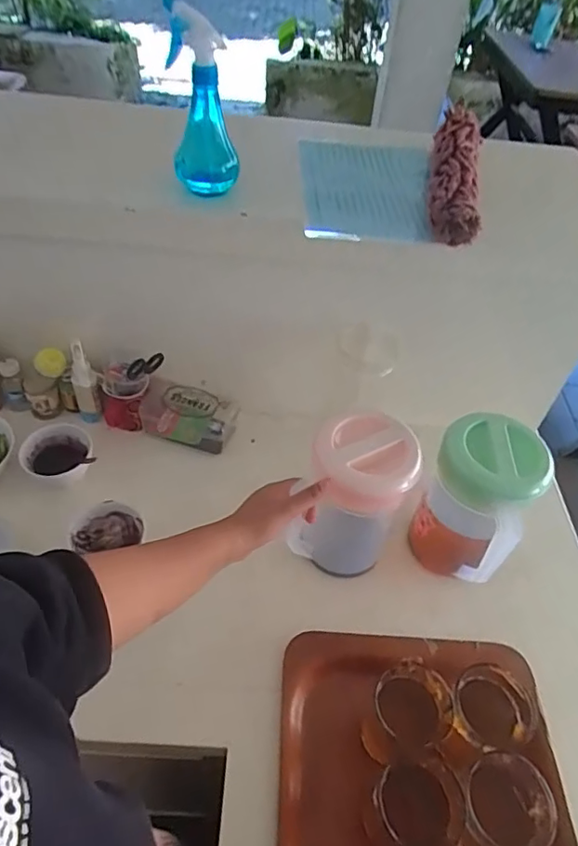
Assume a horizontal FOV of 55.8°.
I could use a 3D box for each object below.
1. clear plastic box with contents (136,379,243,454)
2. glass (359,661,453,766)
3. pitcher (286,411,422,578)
[{"bbox_3d":[-0.167,-0.015,0.902,0.148,0.076,0.077,17,49,11],"label":"clear plastic box with contents"},{"bbox_3d":[0.125,0.314,0.585,0.073,0.115,0.071,3,48,-3],"label":"glass"},{"bbox_3d":[0.087,0.110,0.699,0.138,0.222,0.105,-31,54,-30],"label":"pitcher"}]

